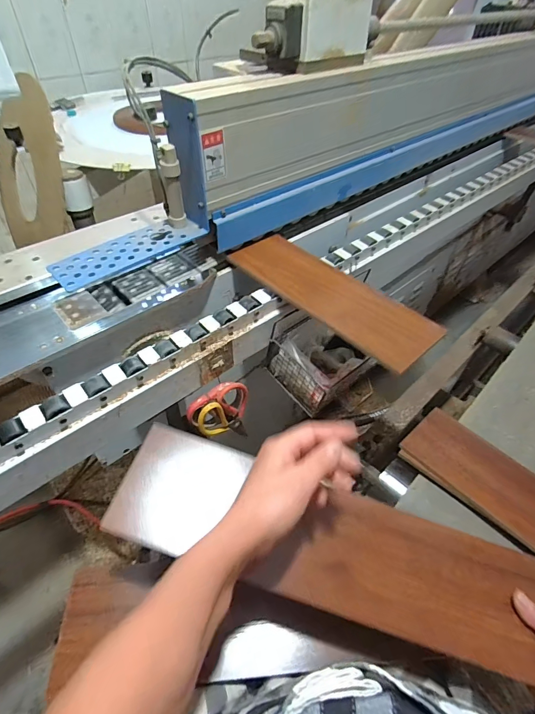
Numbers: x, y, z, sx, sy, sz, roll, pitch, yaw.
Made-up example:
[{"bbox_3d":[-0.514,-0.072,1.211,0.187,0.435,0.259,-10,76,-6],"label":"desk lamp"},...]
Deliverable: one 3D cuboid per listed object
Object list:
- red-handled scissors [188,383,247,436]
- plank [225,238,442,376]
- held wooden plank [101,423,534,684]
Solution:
[{"bbox_3d":[-0.083,0.105,0.648,0.106,0.157,0.021,-23,52,-21],"label":"red-handled scissors"},{"bbox_3d":[0.096,-0.103,0.574,0.119,0.014,0.339,-33,57,-28],"label":"plank"},{"bbox_3d":[0.070,0.199,0.394,0.457,0.023,0.122,19,49,3],"label":"held wooden plank"}]

